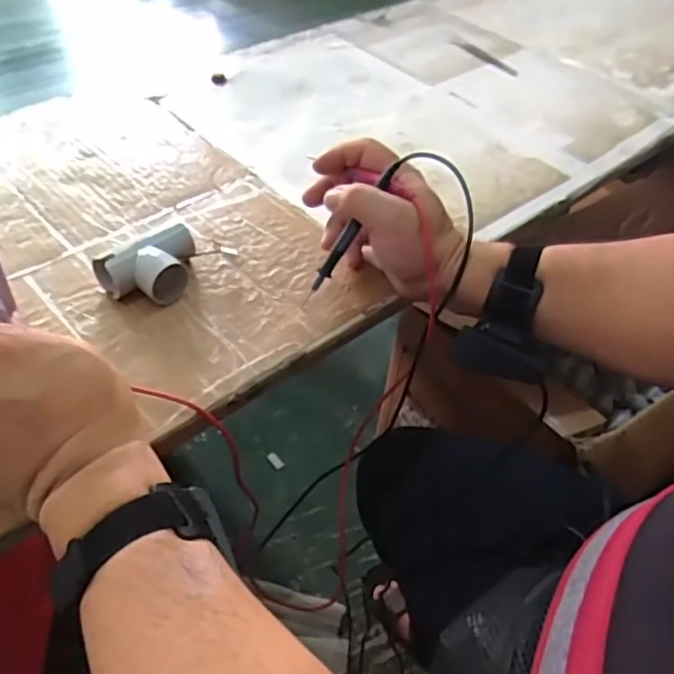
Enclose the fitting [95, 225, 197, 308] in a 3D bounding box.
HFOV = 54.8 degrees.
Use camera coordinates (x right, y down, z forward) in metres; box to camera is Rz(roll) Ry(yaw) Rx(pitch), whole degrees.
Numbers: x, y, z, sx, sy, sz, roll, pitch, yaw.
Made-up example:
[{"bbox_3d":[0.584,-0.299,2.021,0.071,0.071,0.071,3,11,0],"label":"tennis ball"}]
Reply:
[{"bbox_3d":[-0.138,-0.051,0.497,0.073,0.031,0.048,-31,56,-31],"label":"fitting"}]

